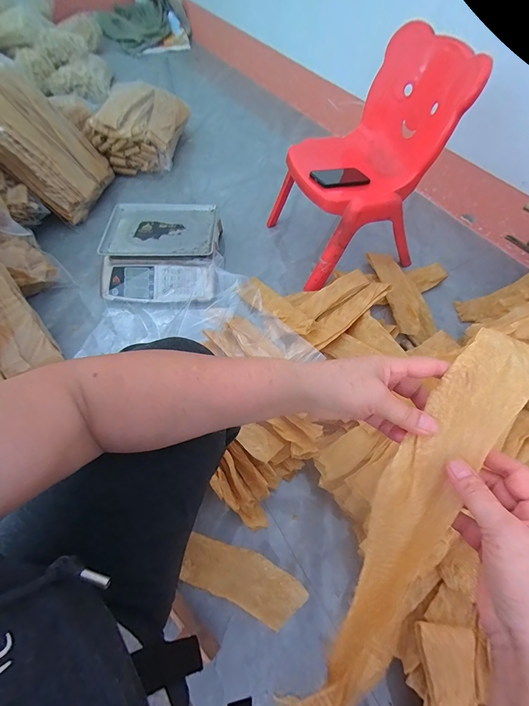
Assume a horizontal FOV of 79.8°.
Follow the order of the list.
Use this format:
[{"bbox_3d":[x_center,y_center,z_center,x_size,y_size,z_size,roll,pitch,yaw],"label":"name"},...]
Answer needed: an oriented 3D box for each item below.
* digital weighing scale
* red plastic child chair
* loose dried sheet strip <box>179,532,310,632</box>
[{"bbox_3d":[-0.322,-0.312,0.998,0.353,0.099,0.374,-1,59,-1],"label":"digital weighing scale"},{"bbox_3d":[0.255,-0.504,0.872,0.378,0.465,0.359,-13,59,-8],"label":"red plastic child chair"},{"bbox_3d":[-0.044,0.434,0.610,0.235,0.018,0.090,20,60,11],"label":"loose dried sheet strip"}]

